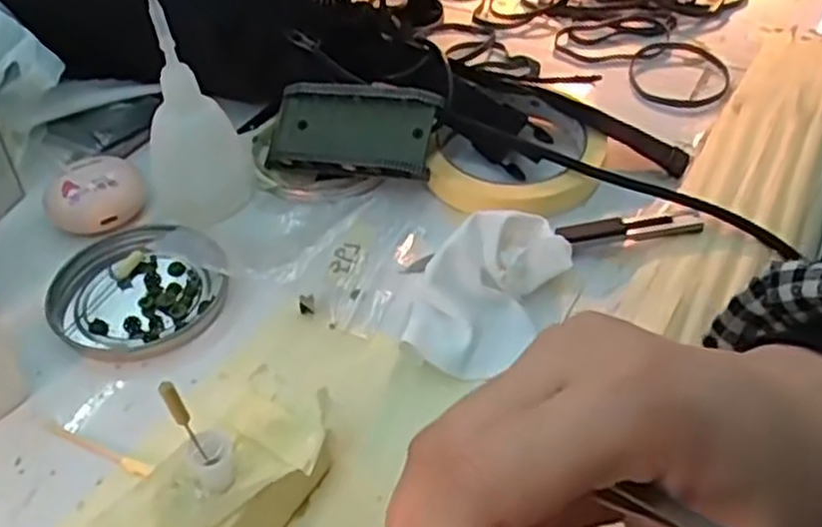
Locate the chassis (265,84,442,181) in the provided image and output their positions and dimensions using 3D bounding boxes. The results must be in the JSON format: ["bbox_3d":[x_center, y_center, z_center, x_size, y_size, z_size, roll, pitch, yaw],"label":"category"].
[{"bbox_3d":[-0.031,-0.069,0.406,0.092,0.020,0.044,8,83,23],"label":"chassis"}]

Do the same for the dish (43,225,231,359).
[{"bbox_3d":[-0.125,0.011,0.360,0.078,0.007,0.072,-1,44,1],"label":"dish"}]

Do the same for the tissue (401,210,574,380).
[{"bbox_3d":[0.032,0.010,0.334,0.049,0.032,0.080,20,48,20],"label":"tissue"}]

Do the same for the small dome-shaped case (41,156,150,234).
[{"bbox_3d":[-0.160,-0.035,0.397,0.048,0.018,0.042,-20,47,-18],"label":"small dome-shaped case"}]

